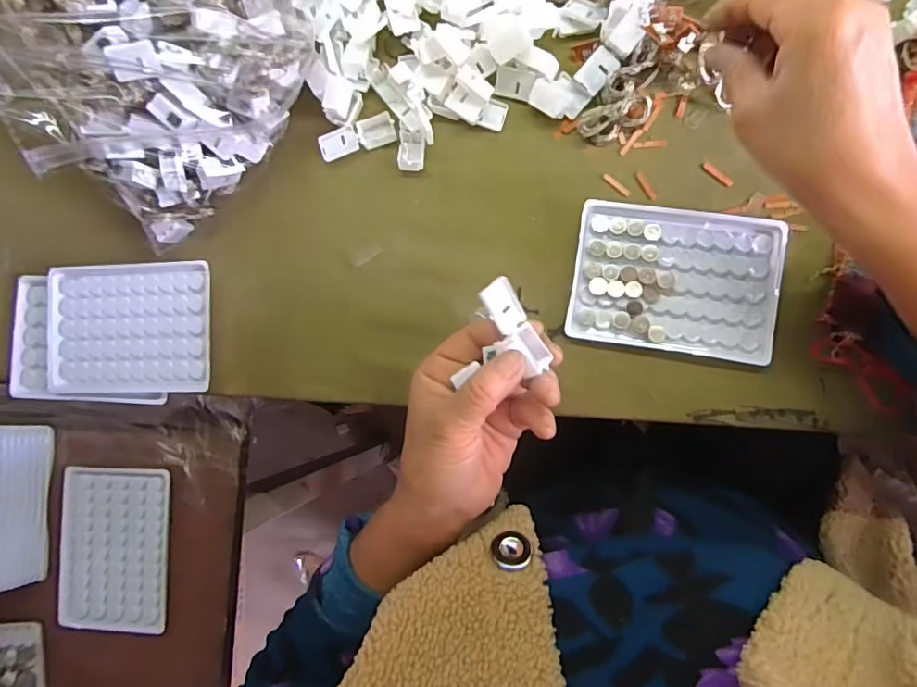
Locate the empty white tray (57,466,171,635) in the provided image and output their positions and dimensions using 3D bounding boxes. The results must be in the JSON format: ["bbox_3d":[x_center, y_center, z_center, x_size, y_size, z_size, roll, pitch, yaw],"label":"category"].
[{"bbox_3d":[-0.281,0.169,0.442,0.093,0.016,0.129,-1,86,7],"label":"empty white tray"}]

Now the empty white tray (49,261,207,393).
[{"bbox_3d":[-0.244,-0.012,0.398,0.127,0.009,0.096,-2,89,8],"label":"empty white tray"}]

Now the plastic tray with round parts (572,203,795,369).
[{"bbox_3d":[0.141,-0.042,0.351,0.128,0.008,0.094,9,88,8],"label":"plastic tray with round parts"}]

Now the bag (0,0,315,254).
[{"bbox_3d":[-0.202,-0.212,0.334,0.208,0.151,0.192,-43,82,4],"label":"bag"}]

